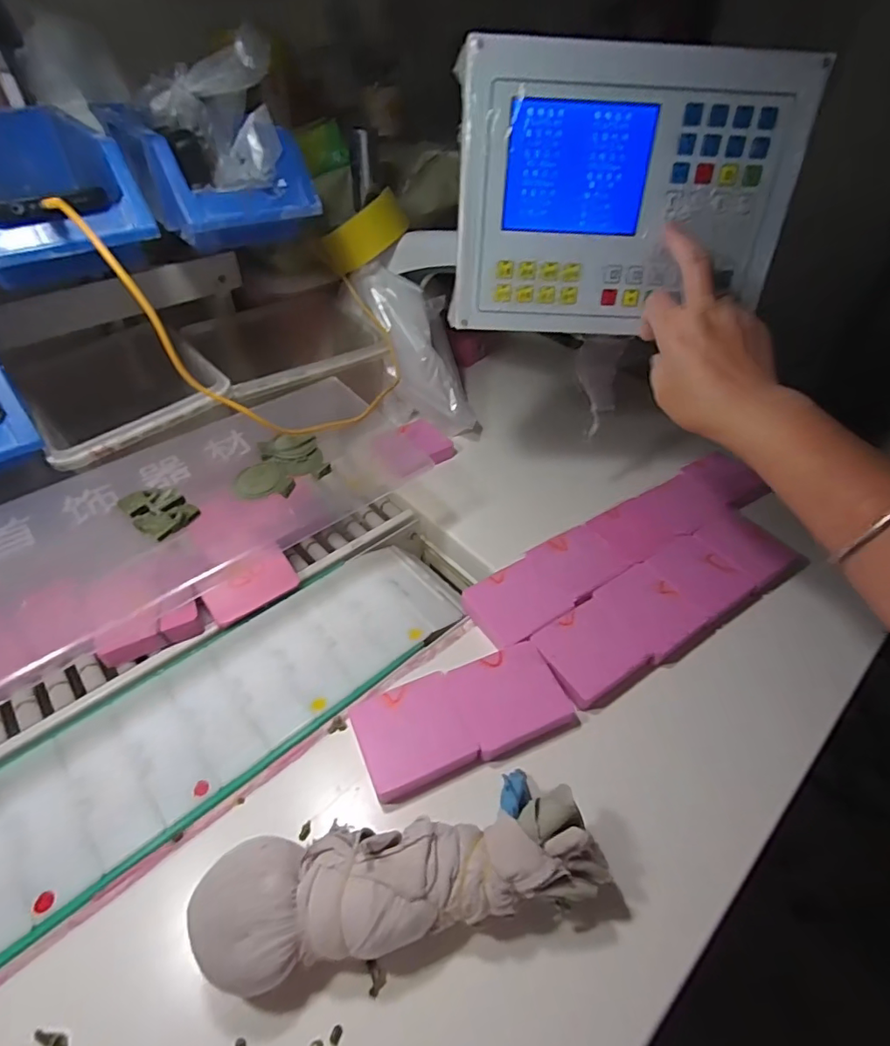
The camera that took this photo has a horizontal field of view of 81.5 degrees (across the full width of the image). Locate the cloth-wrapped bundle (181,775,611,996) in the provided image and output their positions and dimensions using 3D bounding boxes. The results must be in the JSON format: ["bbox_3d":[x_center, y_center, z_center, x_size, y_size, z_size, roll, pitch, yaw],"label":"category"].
[{"bbox_3d":[-0.022,0.205,0.299,0.230,0.057,0.067,-8,46,-9],"label":"cloth-wrapped bundle"}]

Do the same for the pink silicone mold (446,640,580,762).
[{"bbox_3d":[0.051,0.134,0.399,0.077,0.013,0.072,-17,48,-17],"label":"pink silicone mold"}]

